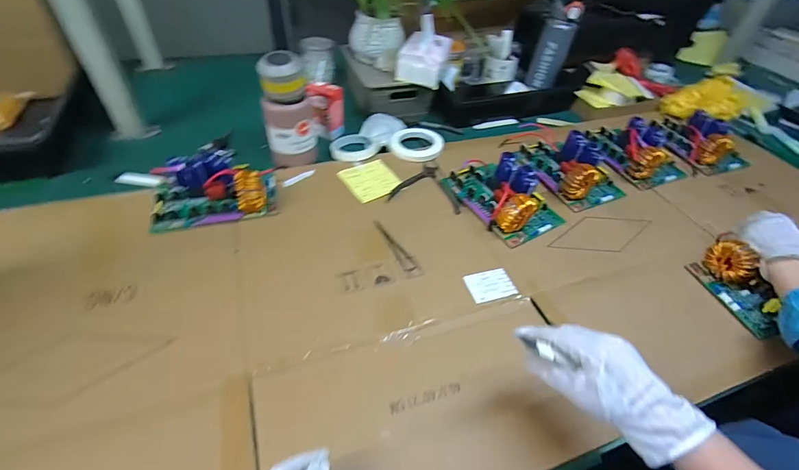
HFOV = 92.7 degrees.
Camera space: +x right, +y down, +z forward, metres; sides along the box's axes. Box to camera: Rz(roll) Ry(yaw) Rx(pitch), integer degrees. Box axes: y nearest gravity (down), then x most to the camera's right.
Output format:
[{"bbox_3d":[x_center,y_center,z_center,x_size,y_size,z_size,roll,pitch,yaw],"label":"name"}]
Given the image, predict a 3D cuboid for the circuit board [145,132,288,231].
[{"bbox_3d":[-0.313,-0.086,0.647,0.193,0.057,0.124,-9,50,-14],"label":"circuit board"}]

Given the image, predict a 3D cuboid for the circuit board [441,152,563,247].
[{"bbox_3d":[0.193,-0.081,0.688,0.138,0.064,0.192,-21,54,-23],"label":"circuit board"}]

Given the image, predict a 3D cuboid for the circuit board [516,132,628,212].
[{"bbox_3d":[0.348,-0.144,0.762,0.133,0.059,0.191,-17,52,-20],"label":"circuit board"}]

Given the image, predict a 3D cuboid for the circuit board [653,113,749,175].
[{"bbox_3d":[0.684,-0.225,0.868,0.144,0.058,0.188,-6,47,-10],"label":"circuit board"}]

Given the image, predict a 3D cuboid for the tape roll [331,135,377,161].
[{"bbox_3d":[-0.098,-0.188,0.808,0.096,0.015,0.096,3,48,-3],"label":"tape roll"}]

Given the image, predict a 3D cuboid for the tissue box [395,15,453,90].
[{"bbox_3d":[0.057,-0.412,0.854,0.099,0.106,0.118,14,47,9],"label":"tissue box"}]

